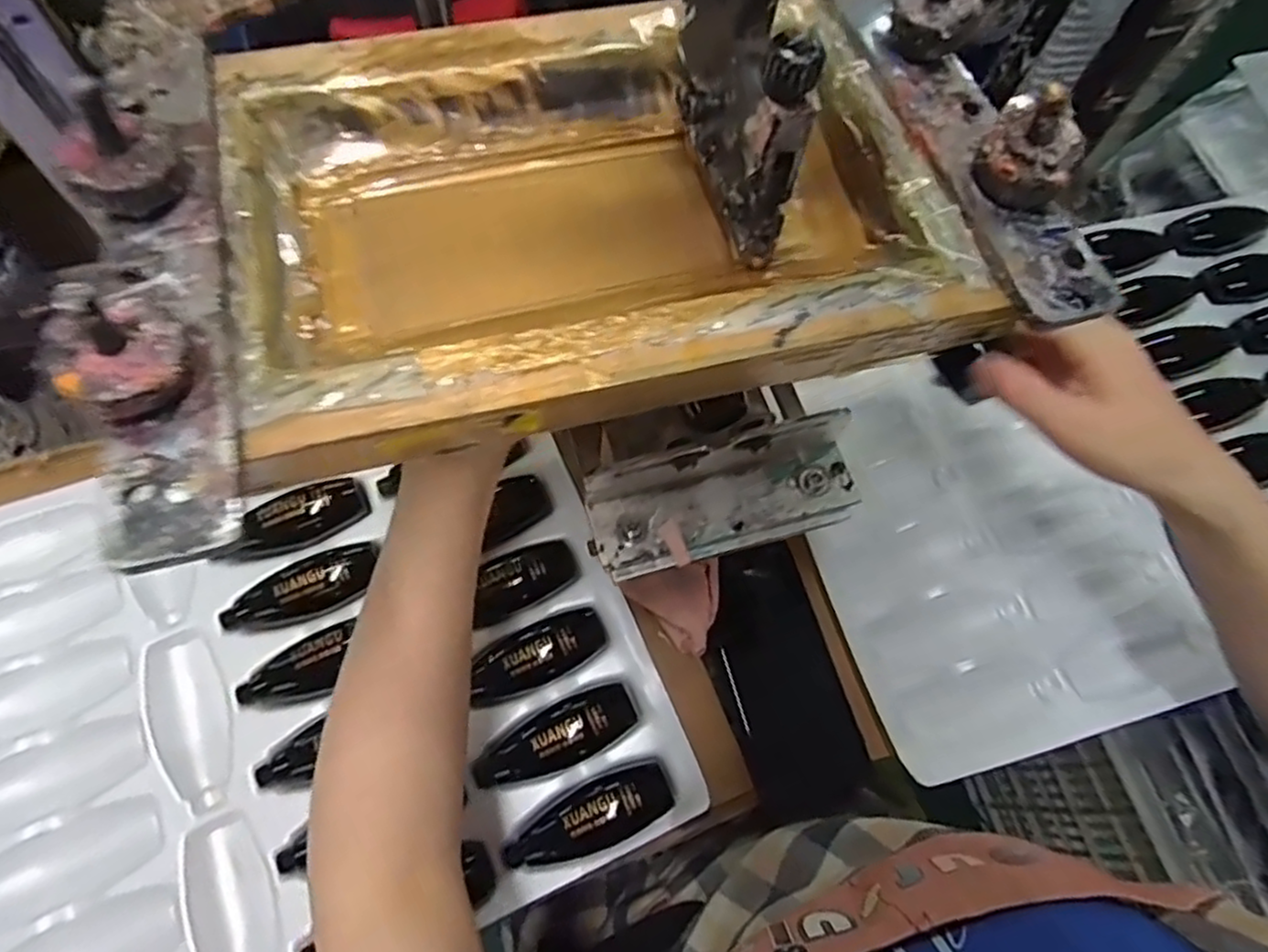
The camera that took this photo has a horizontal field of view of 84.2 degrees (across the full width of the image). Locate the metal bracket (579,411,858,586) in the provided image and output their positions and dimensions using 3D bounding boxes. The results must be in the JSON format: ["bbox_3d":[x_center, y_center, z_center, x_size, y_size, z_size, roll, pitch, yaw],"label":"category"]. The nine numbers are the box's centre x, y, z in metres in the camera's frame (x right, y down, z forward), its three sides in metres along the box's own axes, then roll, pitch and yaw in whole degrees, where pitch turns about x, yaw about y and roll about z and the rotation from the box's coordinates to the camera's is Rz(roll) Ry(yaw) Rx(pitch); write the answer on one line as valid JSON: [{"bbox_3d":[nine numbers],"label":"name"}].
[{"bbox_3d":[0.049,0.007,0.351,0.145,0.040,0.054,-17,68,-11],"label":"metal bracket"}]

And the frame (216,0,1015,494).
[{"bbox_3d":[-0.014,-0.091,0.242,0.226,0.027,0.167,-13,68,-9],"label":"frame"}]

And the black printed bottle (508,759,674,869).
[{"bbox_3d":[-0.025,0.201,0.409,0.099,0.024,0.037,-26,70,-14],"label":"black printed bottle"}]

